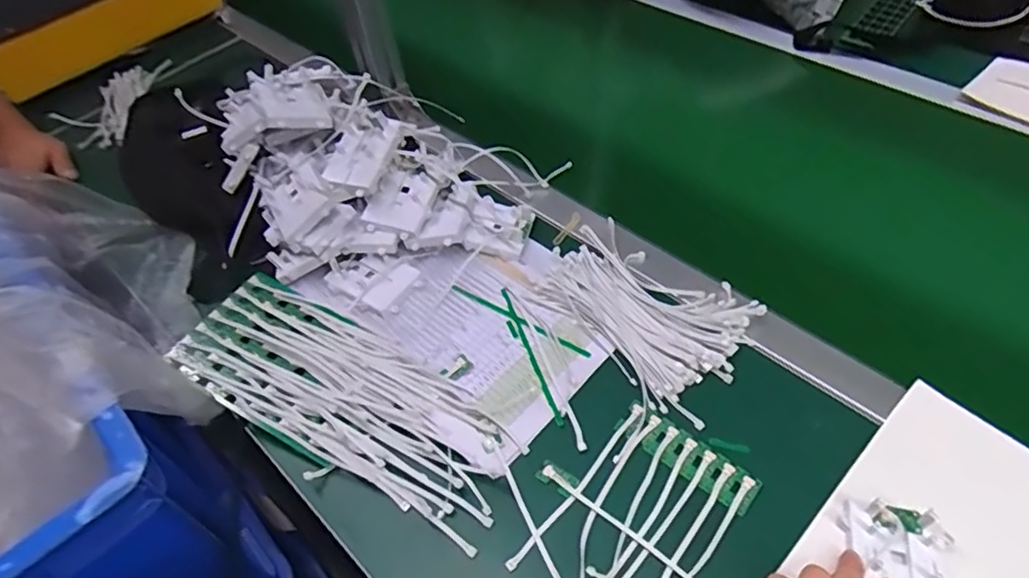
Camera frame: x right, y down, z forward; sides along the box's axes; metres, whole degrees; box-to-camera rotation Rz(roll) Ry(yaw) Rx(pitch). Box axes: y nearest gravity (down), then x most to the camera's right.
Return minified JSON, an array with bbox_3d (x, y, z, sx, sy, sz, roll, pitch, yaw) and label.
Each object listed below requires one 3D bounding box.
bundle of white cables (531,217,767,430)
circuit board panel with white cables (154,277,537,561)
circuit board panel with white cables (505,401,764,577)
[{"bbox_3d":[0.116,0.020,0.562,0.184,0.024,0.139,30,59,26],"label":"bundle of white cables"},{"bbox_3d":[-0.145,0.092,0.522,0.317,0.037,0.127,27,58,24],"label":"circuit board panel with white cables"},{"bbox_3d":[0.092,0.171,0.451,0.110,0.015,0.162,32,59,27],"label":"circuit board panel with white cables"}]

